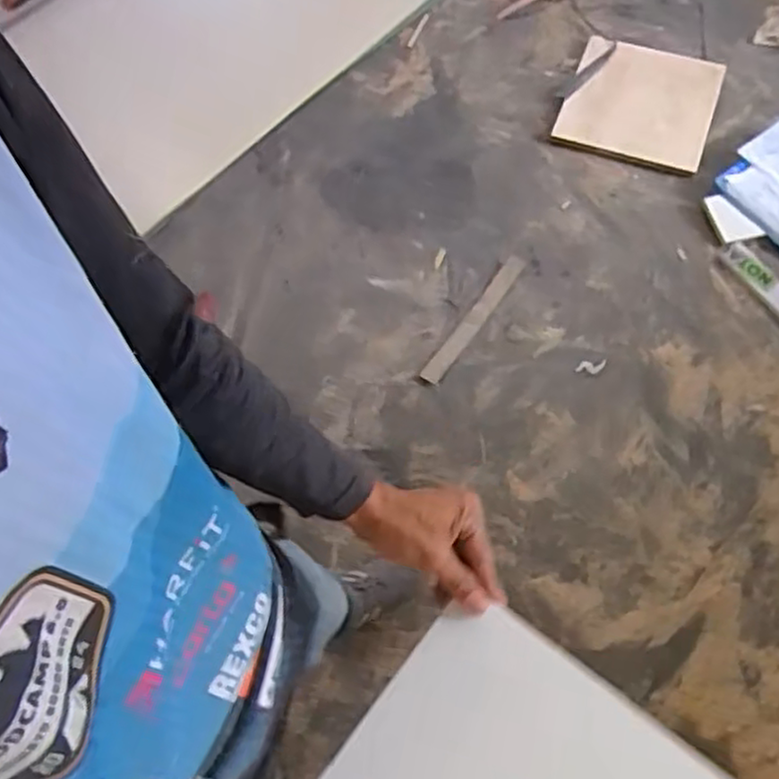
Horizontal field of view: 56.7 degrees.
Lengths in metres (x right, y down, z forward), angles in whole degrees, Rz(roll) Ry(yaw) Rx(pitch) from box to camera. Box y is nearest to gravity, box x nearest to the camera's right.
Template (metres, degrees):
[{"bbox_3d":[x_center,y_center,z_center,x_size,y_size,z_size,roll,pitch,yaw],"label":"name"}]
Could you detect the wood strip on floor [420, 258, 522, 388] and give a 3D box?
[{"bbox_3d":[0.195,-0.165,1.676,0.045,0.019,0.389,32,69,17],"label":"wood strip on floor"}]

